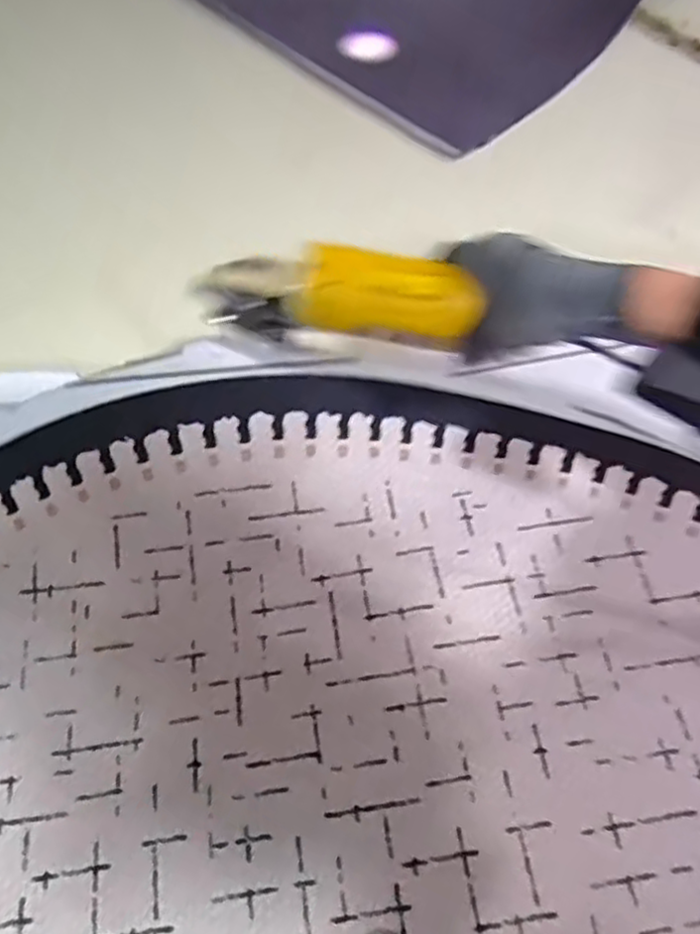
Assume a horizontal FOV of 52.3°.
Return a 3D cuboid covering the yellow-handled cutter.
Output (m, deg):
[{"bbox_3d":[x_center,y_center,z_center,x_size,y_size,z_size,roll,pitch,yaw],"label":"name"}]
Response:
[{"bbox_3d":[-0.013,-0.116,0.503,0.194,0.075,0.043,5,57,15],"label":"yellow-handled cutter"}]

